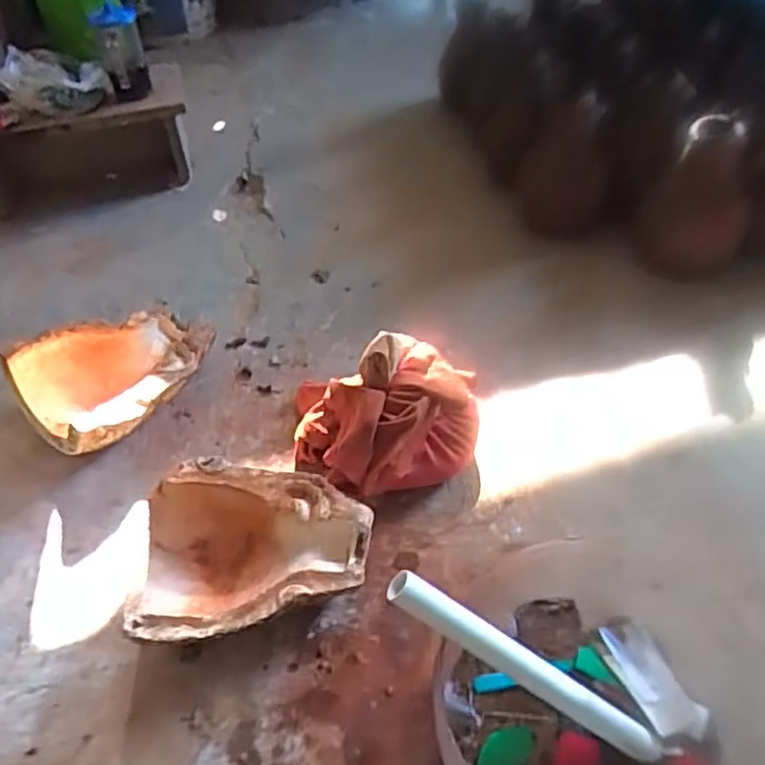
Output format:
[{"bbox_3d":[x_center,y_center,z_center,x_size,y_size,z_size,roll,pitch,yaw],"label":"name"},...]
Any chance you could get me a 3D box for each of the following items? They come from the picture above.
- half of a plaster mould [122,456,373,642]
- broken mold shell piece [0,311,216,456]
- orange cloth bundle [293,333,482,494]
[{"bbox_3d":[-0.129,0.181,0.694,0.223,0.091,0.181,-2,47,3],"label":"half of a plaster mould"},{"bbox_3d":[-0.337,-0.012,0.891,0.178,0.095,0.233,24,54,25],"label":"broken mold shell piece"},{"bbox_3d":[0.000,0.040,0.788,0.221,0.125,0.172,0,47,5],"label":"orange cloth bundle"}]

